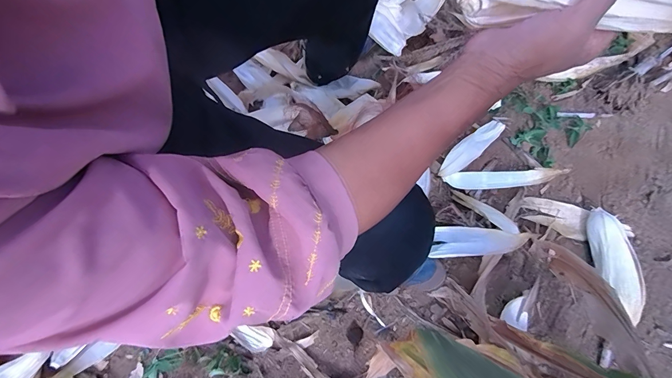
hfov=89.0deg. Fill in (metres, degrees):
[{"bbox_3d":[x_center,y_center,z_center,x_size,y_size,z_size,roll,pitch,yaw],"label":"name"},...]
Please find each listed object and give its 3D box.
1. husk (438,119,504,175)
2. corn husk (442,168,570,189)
[{"bbox_3d":[0.311,-0.097,0.784,0.189,0.024,0.051,-39,75,-12],"label":"husk"},{"bbox_3d":[0.368,-0.027,0.748,0.241,0.045,0.043,0,74,-1],"label":"corn husk"}]

